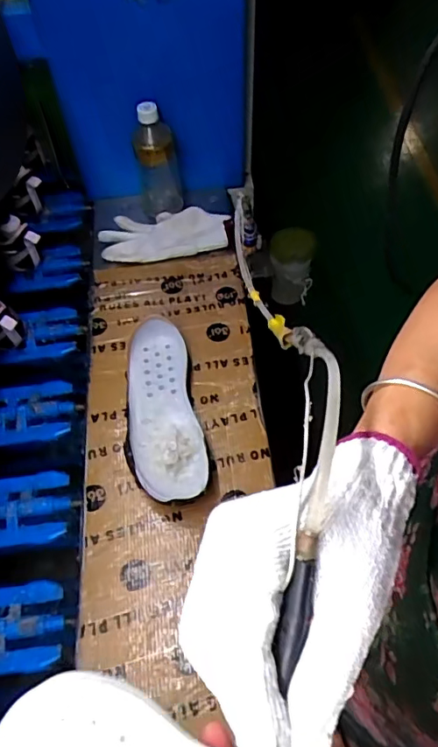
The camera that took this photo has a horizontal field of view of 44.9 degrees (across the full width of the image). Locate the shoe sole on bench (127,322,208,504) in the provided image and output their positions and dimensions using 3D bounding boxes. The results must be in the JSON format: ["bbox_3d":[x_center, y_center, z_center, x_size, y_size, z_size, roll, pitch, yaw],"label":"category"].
[{"bbox_3d":[-0.074,0.037,0.672,0.085,0.047,0.258,-11,60,-3],"label":"shoe sole on bench"}]

